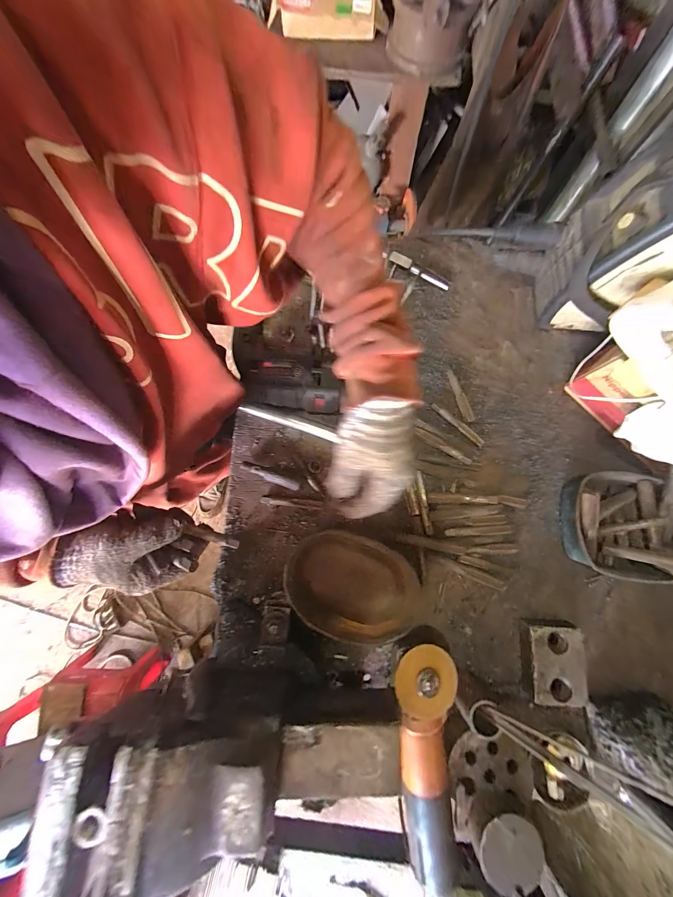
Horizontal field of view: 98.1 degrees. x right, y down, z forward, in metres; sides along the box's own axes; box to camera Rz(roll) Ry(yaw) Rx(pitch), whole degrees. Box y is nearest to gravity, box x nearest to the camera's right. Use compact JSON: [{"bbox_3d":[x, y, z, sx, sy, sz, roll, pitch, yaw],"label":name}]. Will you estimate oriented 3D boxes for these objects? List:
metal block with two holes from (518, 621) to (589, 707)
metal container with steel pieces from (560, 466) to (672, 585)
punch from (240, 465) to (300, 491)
[{"bbox_3d":[0.322,0.313,0.433,0.076,0.033,0.111,4,80,1],"label":"metal block with two holes"},{"bbox_3d":[0.430,0.111,0.442,0.142,0.094,0.156,0,80,0],"label":"metal container with steel pieces"},{"bbox_3d":[-0.110,0.048,0.486,0.101,0.020,0.015,21,81,4],"label":"punch"}]

